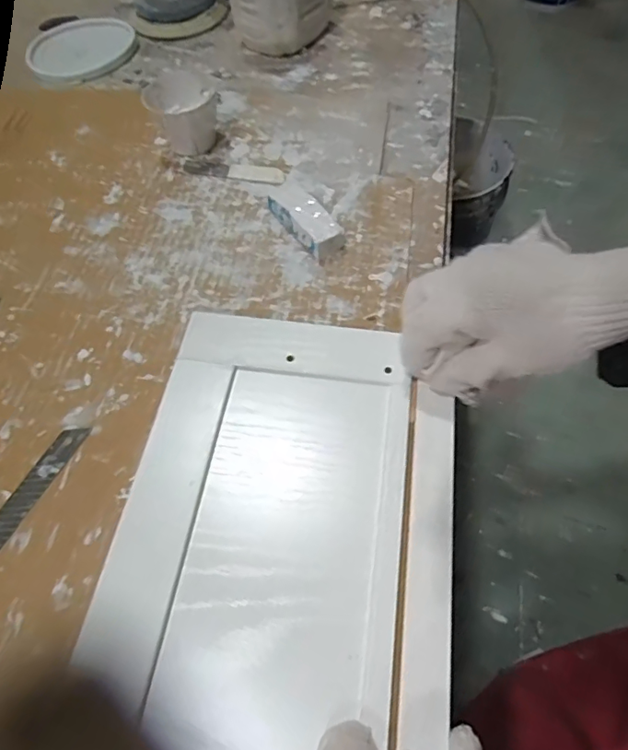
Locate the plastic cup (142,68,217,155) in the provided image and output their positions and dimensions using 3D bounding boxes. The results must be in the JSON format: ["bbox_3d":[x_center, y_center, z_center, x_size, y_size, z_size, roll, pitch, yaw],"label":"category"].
[{"bbox_3d":[-0.116,-0.234,0.463,0.056,0.050,0.070,-10,58,-1],"label":"plastic cup"}]

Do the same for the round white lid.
[{"bbox_3d":[-0.268,-0.378,0.592,0.120,0.010,0.132,-2,58,4],"label":"round white lid"}]

